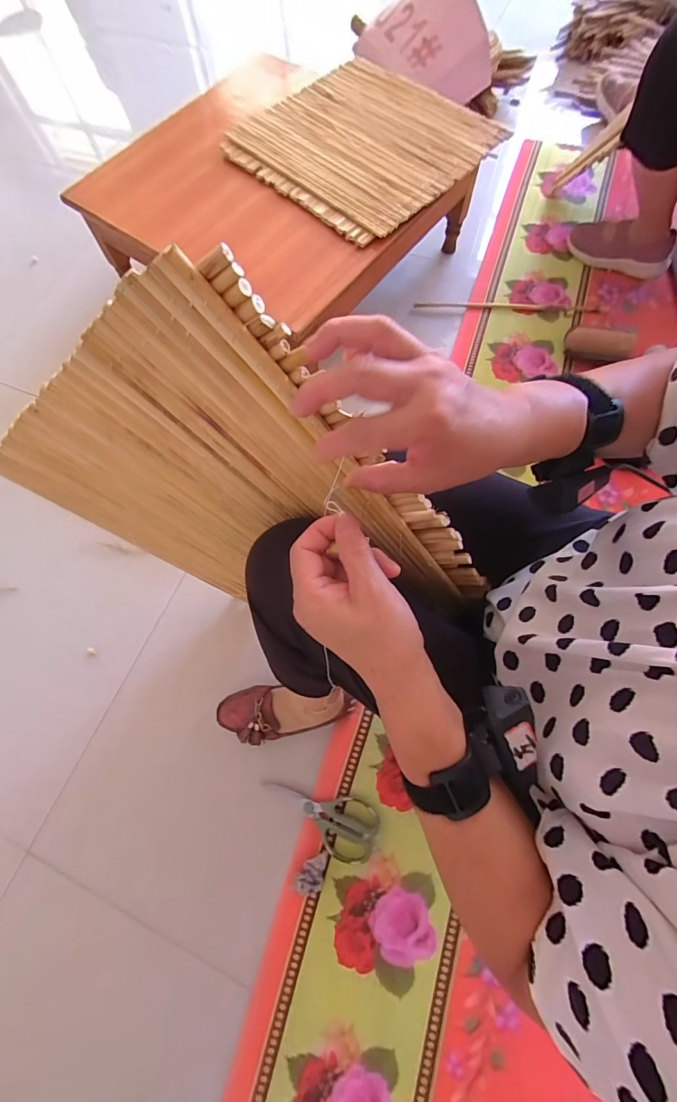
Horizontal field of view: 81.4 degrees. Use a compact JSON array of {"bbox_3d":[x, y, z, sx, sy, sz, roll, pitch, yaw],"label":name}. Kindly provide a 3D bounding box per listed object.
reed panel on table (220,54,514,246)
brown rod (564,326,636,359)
[{"bbox_3d":[0.050,-0.923,0.879,0.509,0.024,0.498,39,87,7],"label":"reed panel on table"},{"bbox_3d":[0.618,-0.494,0.927,0.154,0.053,0.068,7,71,5],"label":"brown rod"}]

